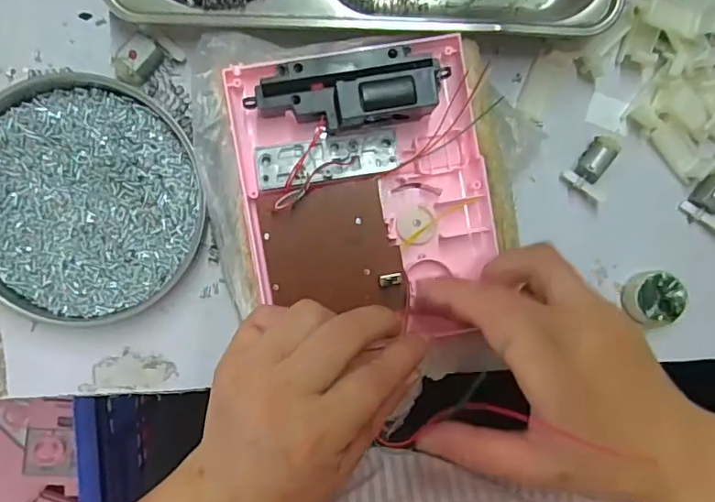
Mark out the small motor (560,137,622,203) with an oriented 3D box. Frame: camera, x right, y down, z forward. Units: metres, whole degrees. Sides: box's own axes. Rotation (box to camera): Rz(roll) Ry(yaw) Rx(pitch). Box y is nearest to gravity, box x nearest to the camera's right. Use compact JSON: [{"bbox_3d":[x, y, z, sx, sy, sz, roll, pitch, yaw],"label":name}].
[{"bbox_3d":[0.148,-0.052,0.341,0.024,0.017,0.034,37,89,-5],"label":"small motor"}]

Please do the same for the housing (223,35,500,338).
[{"bbox_3d":[0.006,-0.029,0.295,0.130,0.039,0.156,-9,93,-4],"label":"housing"}]

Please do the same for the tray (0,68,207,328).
[{"bbox_3d":[-0.156,-0.029,0.312,0.135,0.020,0.132,0,93,-5],"label":"tray"}]

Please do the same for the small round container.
[{"bbox_3d":[0.186,0.030,0.345,0.034,0.016,0.033,0,93,-5],"label":"small round container"}]

